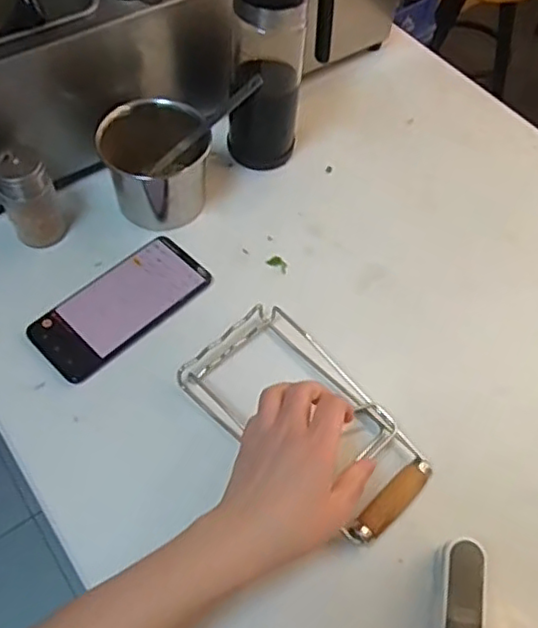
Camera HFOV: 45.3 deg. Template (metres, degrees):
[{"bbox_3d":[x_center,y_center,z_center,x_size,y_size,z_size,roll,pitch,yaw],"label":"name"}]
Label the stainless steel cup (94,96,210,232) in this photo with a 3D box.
[{"bbox_3d":[-0.104,-0.142,0.612,0.099,0.096,0.082,-9,58,-8],"label":"stainless steel cup"}]

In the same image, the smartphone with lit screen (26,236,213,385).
[{"bbox_3d":[-0.130,-0.009,0.572,0.081,0.009,0.155,40,64,21],"label":"smartphone with lit screen"}]

